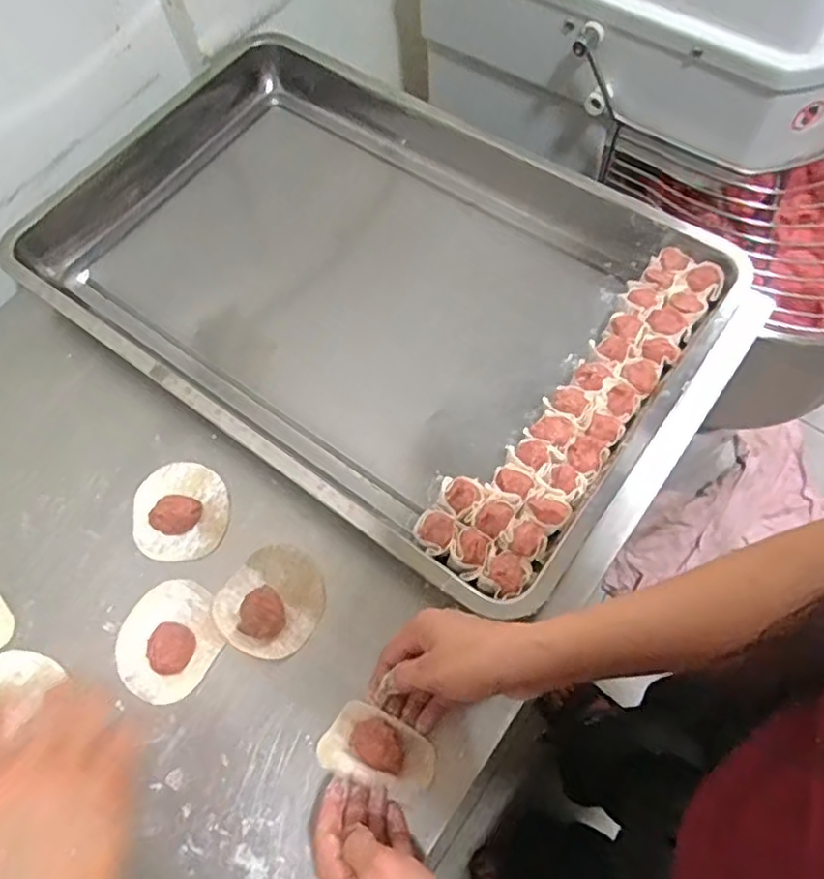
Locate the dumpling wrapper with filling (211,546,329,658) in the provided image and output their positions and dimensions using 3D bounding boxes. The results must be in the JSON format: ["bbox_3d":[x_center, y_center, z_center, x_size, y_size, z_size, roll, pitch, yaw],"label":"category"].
[{"bbox_3d":[-0.107,0.119,0.498,0.073,0.023,0.082,28,70,16],"label":"dumpling wrapper with filling"}]

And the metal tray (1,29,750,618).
[{"bbox_3d":[-0.053,-0.154,0.615,0.617,0.058,0.388,33,71,18],"label":"metal tray"}]

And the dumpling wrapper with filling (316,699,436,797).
[{"bbox_3d":[-0.022,0.207,0.440,0.076,0.031,0.044,23,66,14],"label":"dumpling wrapper with filling"}]

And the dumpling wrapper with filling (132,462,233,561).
[{"bbox_3d":[-0.190,0.055,0.537,0.077,0.015,0.081,-1,65,3],"label":"dumpling wrapper with filling"}]

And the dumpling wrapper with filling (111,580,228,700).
[{"bbox_3d":[-0.183,0.147,0.492,0.077,0.017,0.083,-1,65,3],"label":"dumpling wrapper with filling"}]

